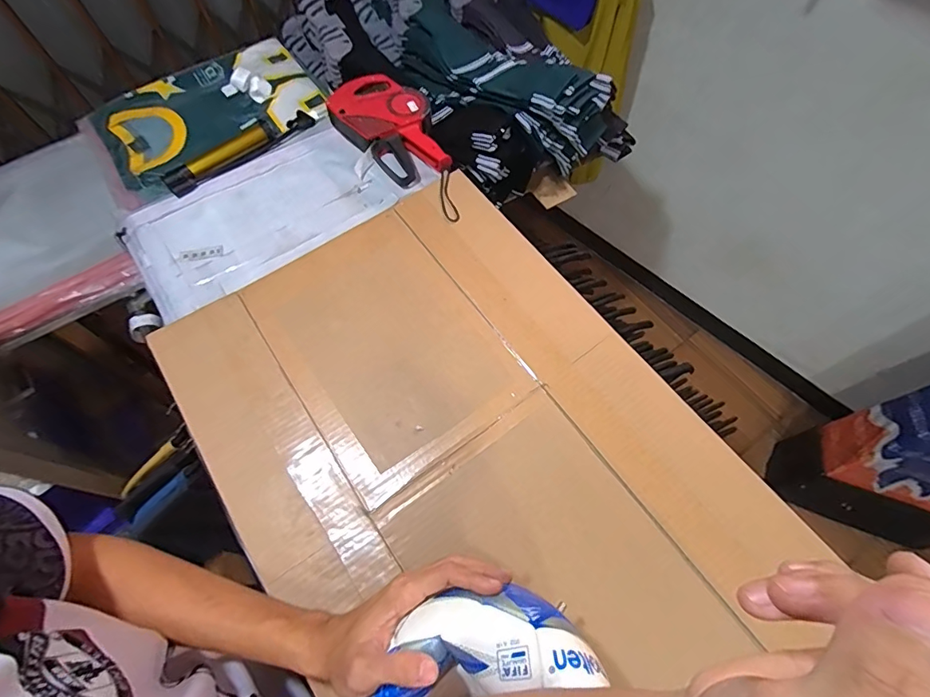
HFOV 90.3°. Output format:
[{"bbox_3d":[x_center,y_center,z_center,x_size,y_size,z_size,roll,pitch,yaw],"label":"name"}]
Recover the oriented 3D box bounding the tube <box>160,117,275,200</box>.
[{"bbox_3d":[-0.392,-0.308,0.745,0.041,0.030,0.186,39,72,18],"label":"tube"}]

